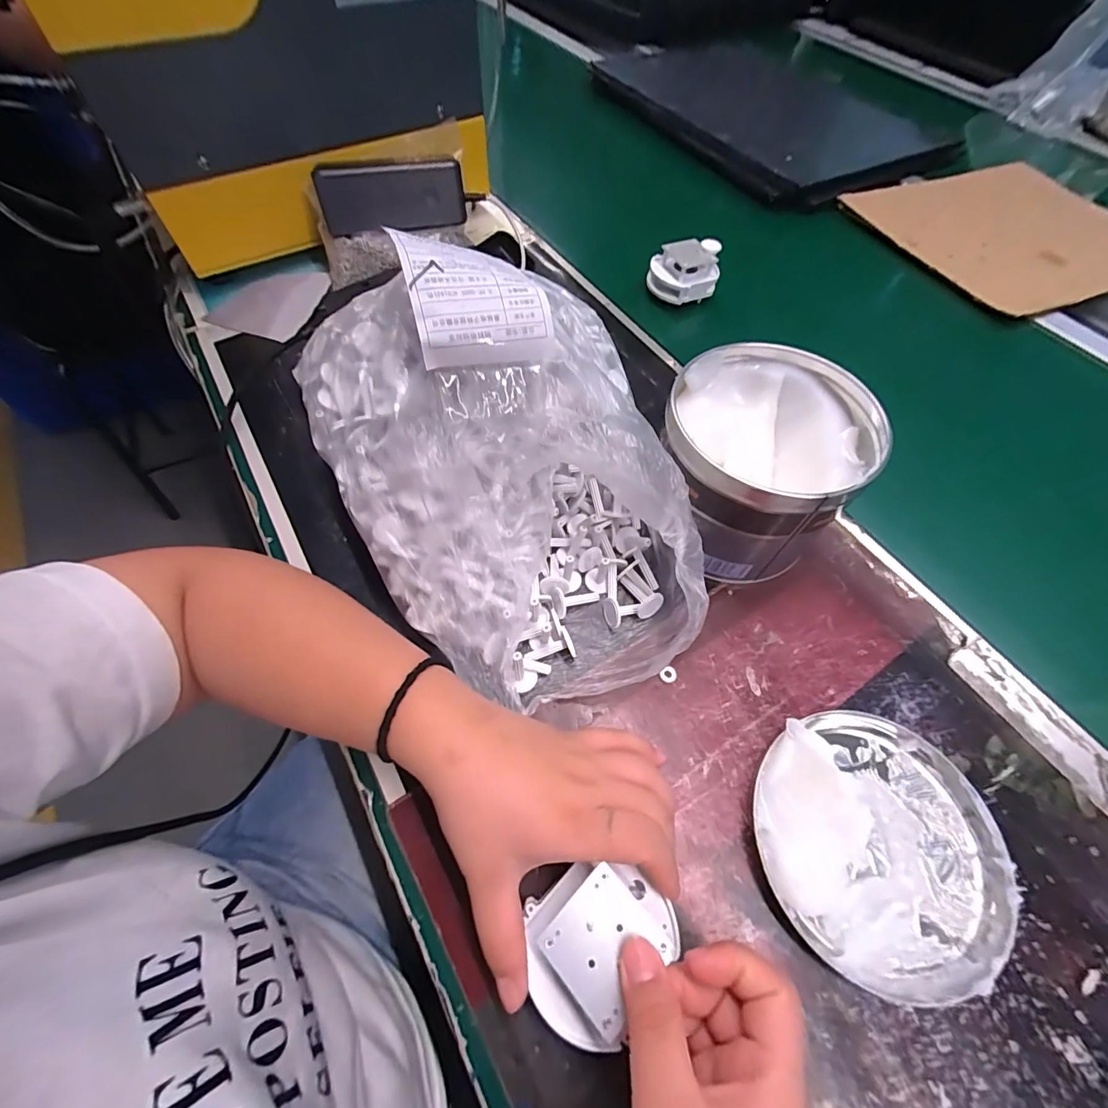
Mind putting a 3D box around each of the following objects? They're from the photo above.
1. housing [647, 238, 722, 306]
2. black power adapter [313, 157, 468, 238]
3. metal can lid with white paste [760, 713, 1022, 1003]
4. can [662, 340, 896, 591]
[{"bbox_3d":[0.136,-0.294,0.493,0.063,0.041,0.055,-25,64,-16],"label":"housing"},{"bbox_3d":[-0.152,-0.329,0.442,0.133,0.070,0.013,-6,84,-1],"label":"black power adapter"},{"bbox_3d":[0.174,0.149,0.250,0.126,0.027,0.128,1,60,-2],"label":"metal can lid with white paste"},{"bbox_3d":[0.133,-0.058,0.325,0.122,0.101,0.123,1,60,-2],"label":"can"}]

